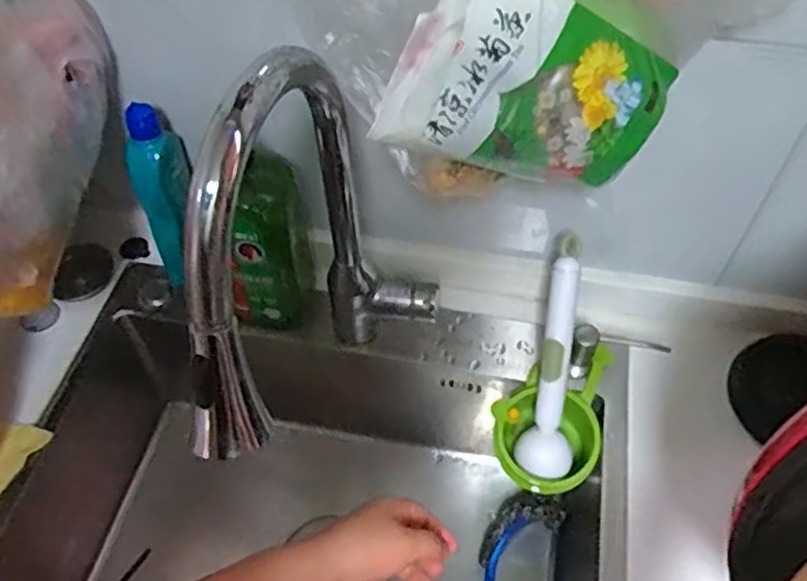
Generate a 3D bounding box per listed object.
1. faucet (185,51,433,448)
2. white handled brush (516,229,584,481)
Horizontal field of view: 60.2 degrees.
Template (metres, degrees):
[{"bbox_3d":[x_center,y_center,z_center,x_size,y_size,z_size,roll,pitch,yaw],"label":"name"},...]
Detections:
[{"bbox_3d":[-0.062,0.007,0.548,0.089,0.366,0.299,16,55,13],"label":"faucet"},{"bbox_3d":[0.153,0.068,0.700,0.049,0.030,0.240,6,97,6],"label":"white handled brush"}]

